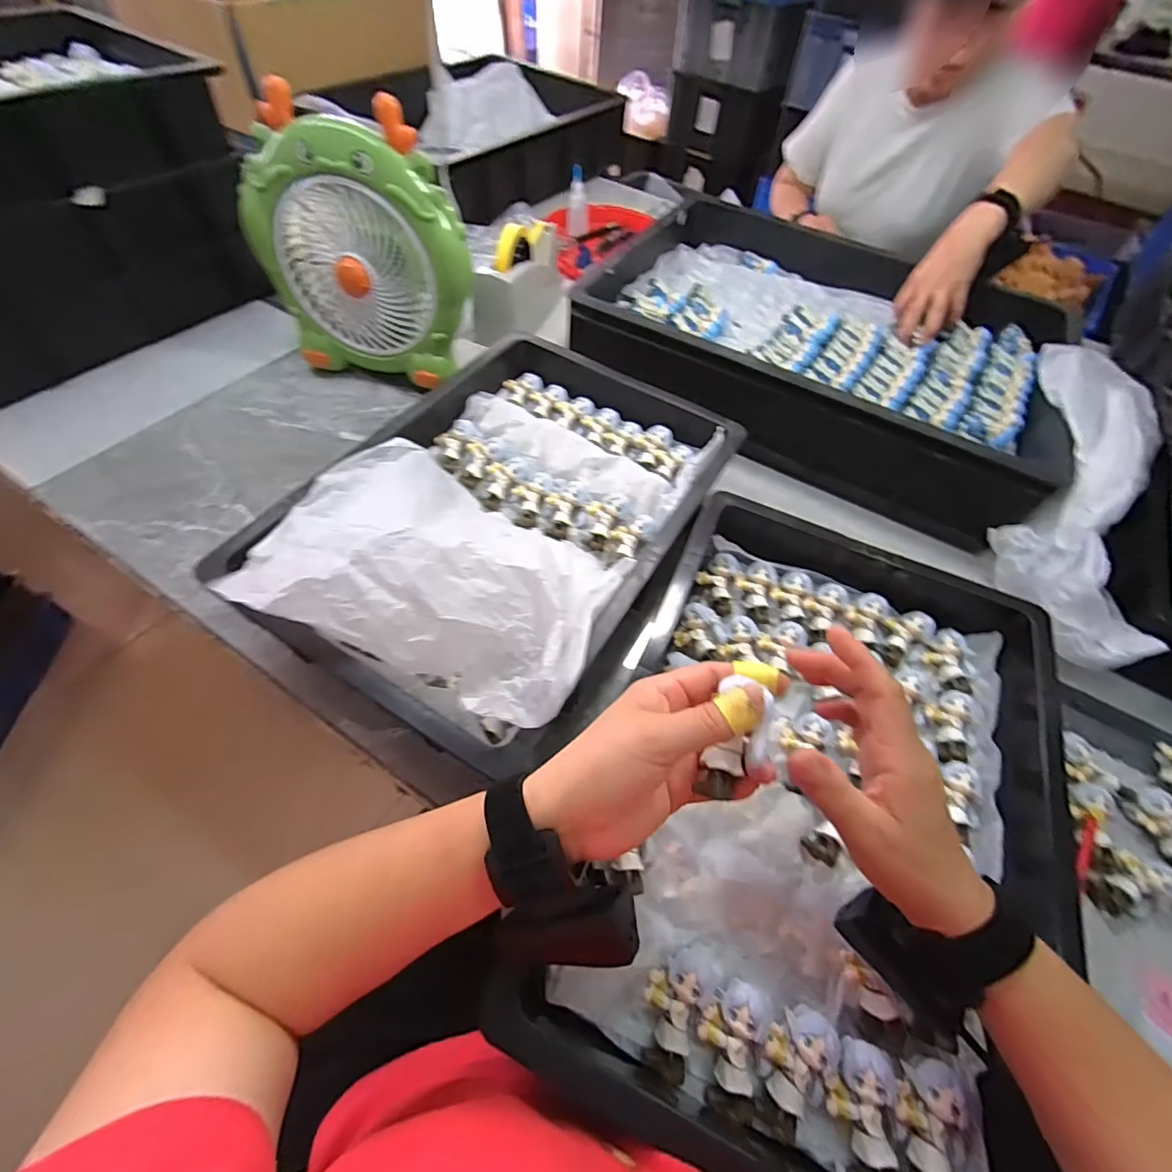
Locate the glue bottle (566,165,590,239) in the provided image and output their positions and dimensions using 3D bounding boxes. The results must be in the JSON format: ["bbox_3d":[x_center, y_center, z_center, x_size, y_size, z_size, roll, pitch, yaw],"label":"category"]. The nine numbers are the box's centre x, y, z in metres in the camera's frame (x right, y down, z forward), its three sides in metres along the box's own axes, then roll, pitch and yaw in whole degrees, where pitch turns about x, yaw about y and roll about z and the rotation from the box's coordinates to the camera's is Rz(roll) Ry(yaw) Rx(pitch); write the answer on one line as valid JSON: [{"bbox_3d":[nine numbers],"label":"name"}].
[{"bbox_3d":[-0.016,-0.733,0.976,0.049,0.110,0.032,-5,29,-9],"label":"glue bottle"}]

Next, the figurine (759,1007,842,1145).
[{"bbox_3d":[0.127,0.285,0.300,0.043,0.025,0.060,12,56,3],"label":"figurine"}]

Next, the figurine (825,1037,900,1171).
[{"bbox_3d":[0.159,0.298,0.289,0.036,0.022,0.064,4,69,-2],"label":"figurine"}]

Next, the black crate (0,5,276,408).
[{"bbox_3d":[-0.718,-0.497,0.656,0.353,0.279,0.445,31,59,15],"label":"black crate"}]

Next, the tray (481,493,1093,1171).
[{"bbox_3d":[0.171,0.135,0.386,0.312,0.086,0.480,25,58,11],"label":"tray"}]

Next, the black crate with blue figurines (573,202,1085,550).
[{"bbox_3d":[0.315,-0.342,0.713,0.584,0.110,0.447,29,58,14],"label":"black crate with blue figurines"}]

